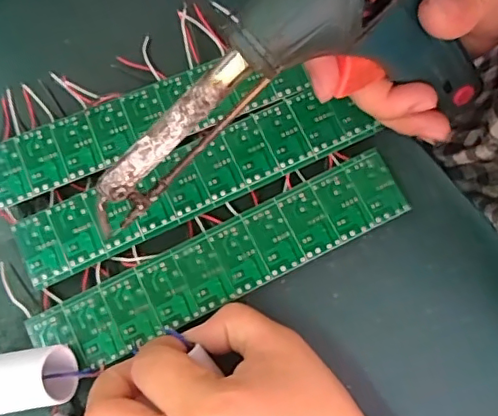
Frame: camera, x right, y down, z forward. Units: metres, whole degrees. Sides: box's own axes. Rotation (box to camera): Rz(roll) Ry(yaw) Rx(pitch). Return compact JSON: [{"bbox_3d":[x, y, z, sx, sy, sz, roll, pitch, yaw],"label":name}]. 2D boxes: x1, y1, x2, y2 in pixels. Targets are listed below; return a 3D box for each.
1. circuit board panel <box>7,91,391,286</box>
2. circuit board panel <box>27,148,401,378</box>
[{"bbox_3d":[-0.028,-0.017,0.297,0.194,0.006,0.037,-25,76,-5],"label":"circuit board panel"},{"bbox_3d":[-0.012,0.028,0.287,0.196,0.004,0.037,-26,77,-5],"label":"circuit board panel"}]

